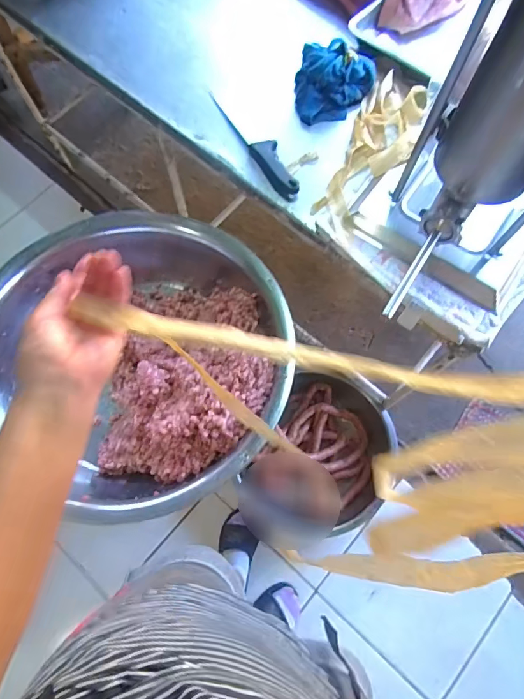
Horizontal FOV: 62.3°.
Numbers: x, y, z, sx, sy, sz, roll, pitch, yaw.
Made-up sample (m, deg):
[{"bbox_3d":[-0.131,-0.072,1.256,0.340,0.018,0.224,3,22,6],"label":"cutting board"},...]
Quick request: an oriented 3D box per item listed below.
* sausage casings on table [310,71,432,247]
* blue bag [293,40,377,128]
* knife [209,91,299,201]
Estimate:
[{"bbox_3d":[0.208,-0.359,0.804,0.119,0.059,0.361,23,74,7],"label":"sausage casings on table"},{"bbox_3d":[0.142,-0.520,0.849,0.151,0.071,0.156,9,73,3],"label":"blue bag"},{"bbox_3d":[-0.014,-0.406,0.835,0.048,0.034,0.299,-29,75,-8],"label":"knife"}]

